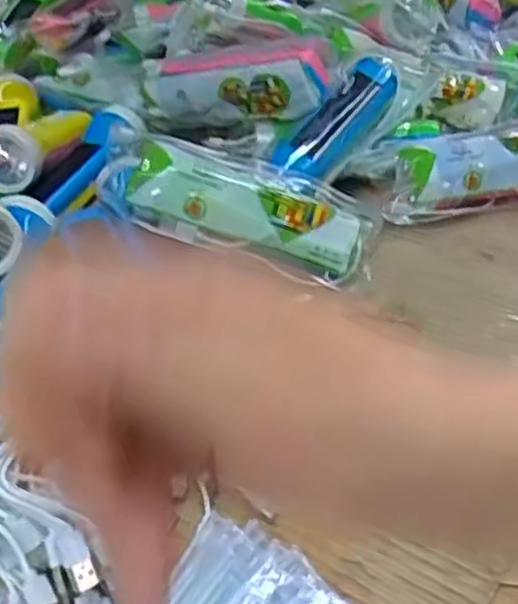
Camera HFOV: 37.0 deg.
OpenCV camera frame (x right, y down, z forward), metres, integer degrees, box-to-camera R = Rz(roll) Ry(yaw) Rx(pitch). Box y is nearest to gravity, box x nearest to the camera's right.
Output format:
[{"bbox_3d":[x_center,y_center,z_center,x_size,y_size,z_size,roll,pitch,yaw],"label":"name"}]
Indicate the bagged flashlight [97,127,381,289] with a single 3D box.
[{"bbox_3d":[-0.013,-0.076,0.575,0.209,0.041,0.084,17,41,-1],"label":"bagged flashlight"}]

